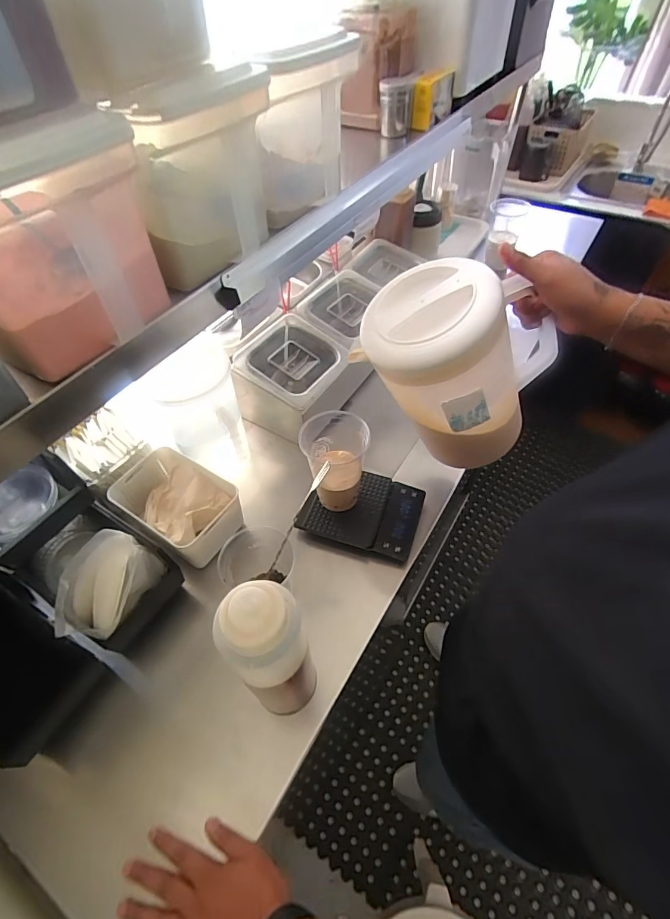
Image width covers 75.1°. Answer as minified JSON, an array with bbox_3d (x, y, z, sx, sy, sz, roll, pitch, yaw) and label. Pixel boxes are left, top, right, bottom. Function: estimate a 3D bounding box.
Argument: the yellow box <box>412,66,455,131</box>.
[{"bbox_3d":[0.189,-0.678,0.818,0.040,0.070,0.122,25,57,21],"label":"yellow box"}]

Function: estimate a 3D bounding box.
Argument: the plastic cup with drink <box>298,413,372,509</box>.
[{"bbox_3d":[0.000,0.010,0.653,0.091,0.160,0.086,-1,51,2],"label":"plastic cup with drink"}]

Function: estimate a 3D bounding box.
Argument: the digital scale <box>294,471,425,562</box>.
[{"bbox_3d":[0.043,0.080,0.698,0.181,0.035,0.125,12,53,12],"label":"digital scale"}]

